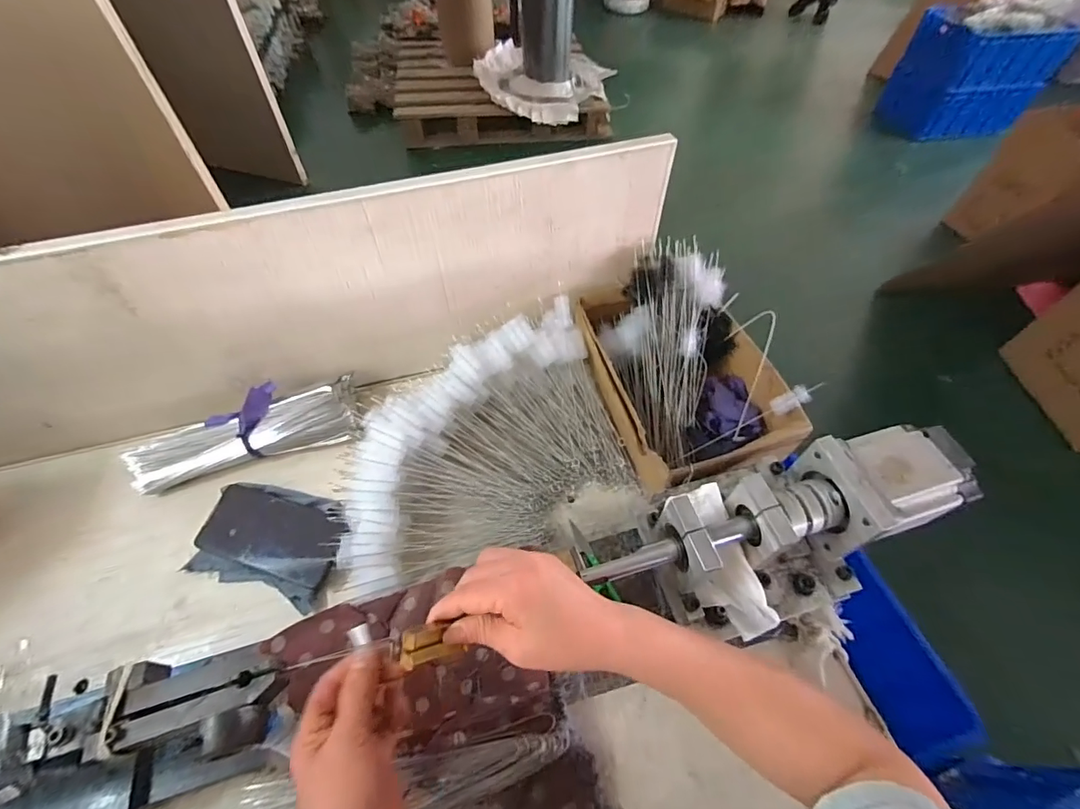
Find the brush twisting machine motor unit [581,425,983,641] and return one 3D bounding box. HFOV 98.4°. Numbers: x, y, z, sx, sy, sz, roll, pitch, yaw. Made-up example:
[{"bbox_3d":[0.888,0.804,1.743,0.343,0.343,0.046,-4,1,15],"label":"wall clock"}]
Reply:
[{"bbox_3d":[0.202,0.117,0.418,0.331,0.124,0.132,-15,57,-11],"label":"brush twisting machine motor unit"}]

